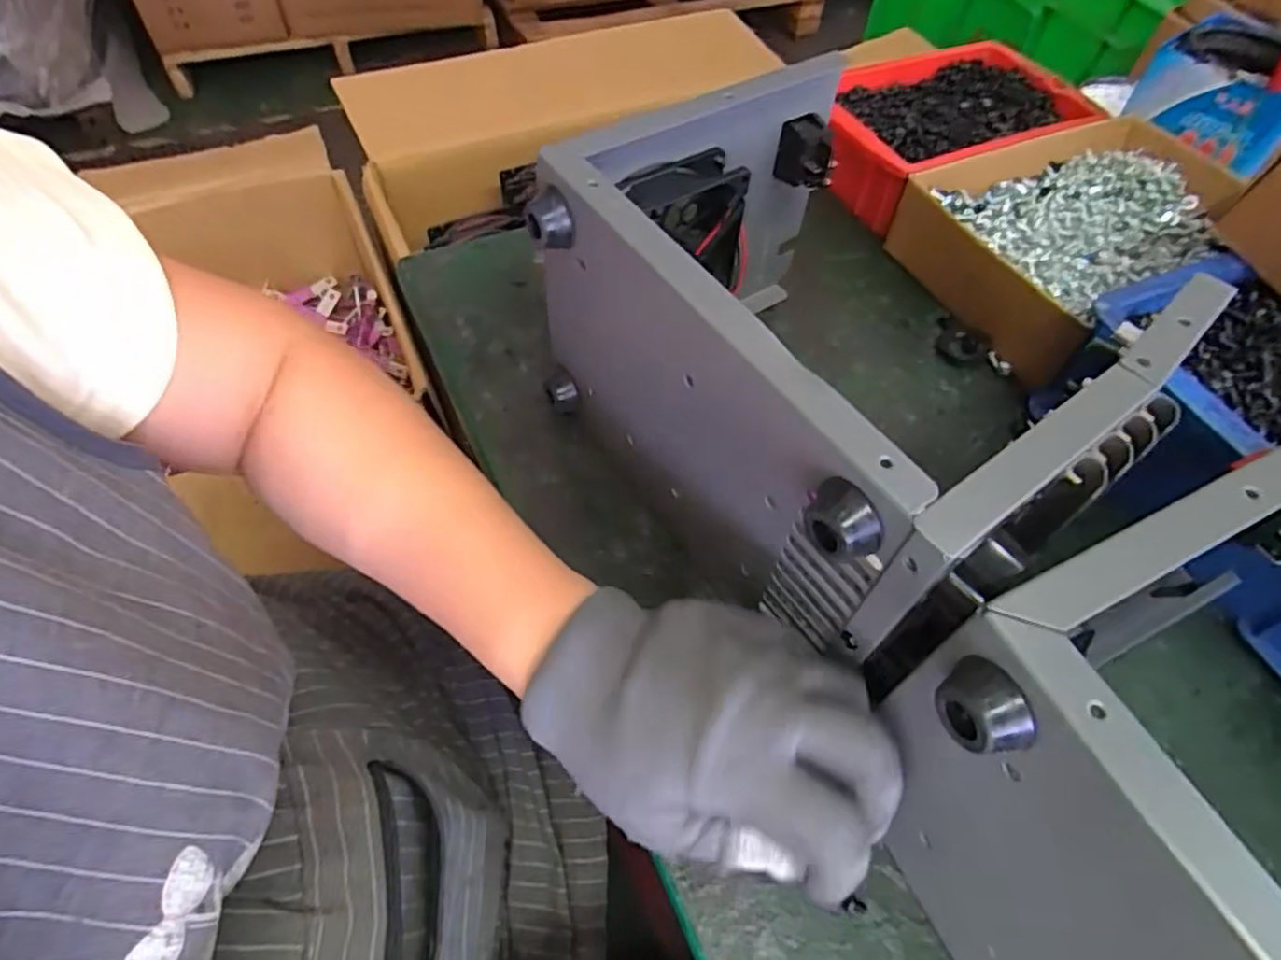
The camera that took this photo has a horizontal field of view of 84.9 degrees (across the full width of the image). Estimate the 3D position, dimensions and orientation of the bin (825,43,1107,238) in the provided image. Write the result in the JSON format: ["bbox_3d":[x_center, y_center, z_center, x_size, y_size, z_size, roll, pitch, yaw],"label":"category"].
[{"bbox_3d":[0.228,-0.266,0.541,0.207,0.060,0.131,-22,60,-17],"label":"bin"}]

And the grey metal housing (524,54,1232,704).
[{"bbox_3d":[0.082,-0.056,0.325,0.186,0.139,0.228,-30,62,-21],"label":"grey metal housing"}]

